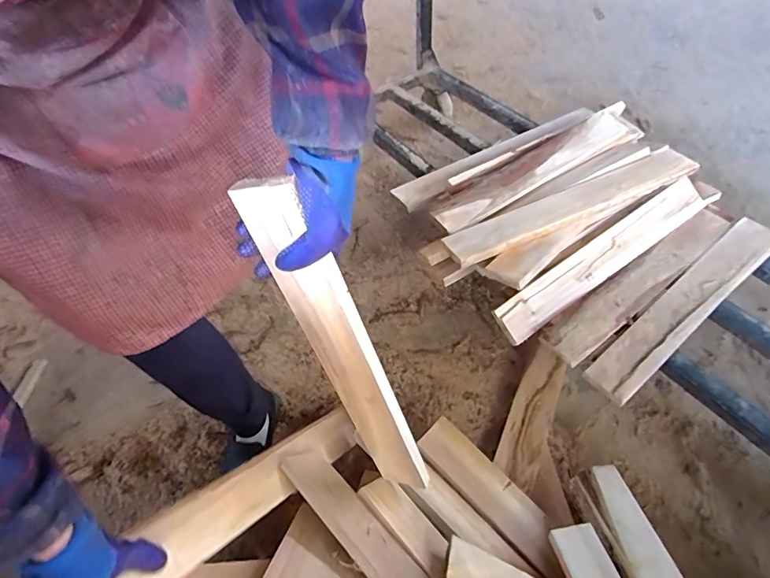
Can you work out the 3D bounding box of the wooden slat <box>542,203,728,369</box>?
[{"bbox_3d":[0.471,-0.022,0.854,0.484,0.020,0.077,-33,56,-20],"label":"wooden slat"}]

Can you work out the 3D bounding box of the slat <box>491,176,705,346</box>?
[{"bbox_3d":[0.409,-0.060,0.883,0.496,0.030,0.073,-33,93,-11],"label":"slat"}]

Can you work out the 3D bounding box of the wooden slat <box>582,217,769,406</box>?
[{"bbox_3d":[0.545,0.021,0.837,0.522,0.032,0.081,-33,56,-21],"label":"wooden slat"}]

